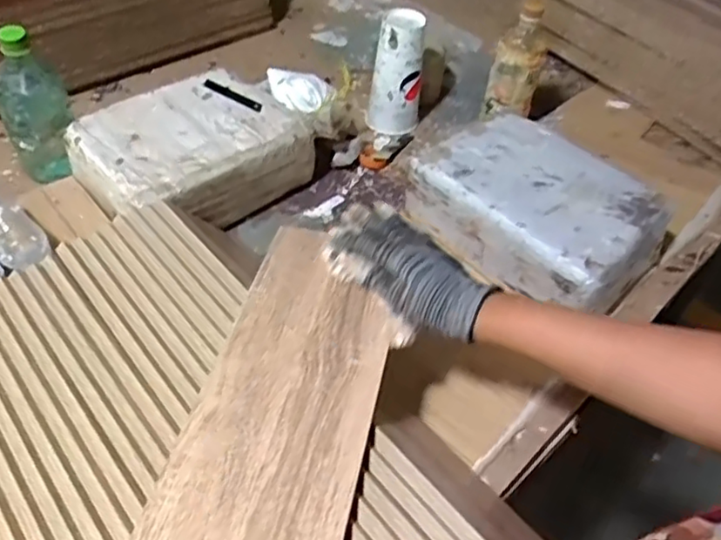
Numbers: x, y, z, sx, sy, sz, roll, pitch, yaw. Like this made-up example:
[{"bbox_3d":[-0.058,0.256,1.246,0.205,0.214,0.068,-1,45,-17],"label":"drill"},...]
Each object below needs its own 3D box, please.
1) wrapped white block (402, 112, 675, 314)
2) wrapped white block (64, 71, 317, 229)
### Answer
[{"bbox_3d":[0.219,-0.070,0.796,0.196,0.106,0.288,-29,51,-28],"label":"wrapped white block"},{"bbox_3d":[-0.214,-0.154,0.846,0.269,0.094,0.206,-35,62,-31],"label":"wrapped white block"}]

